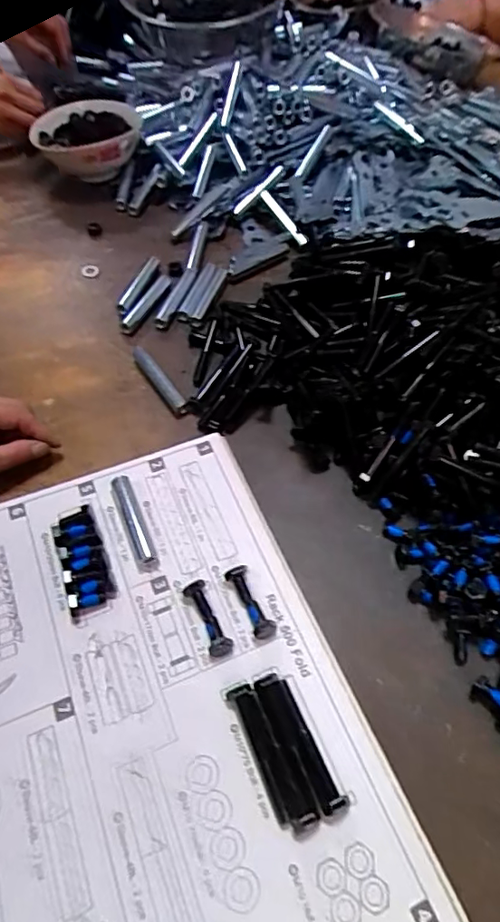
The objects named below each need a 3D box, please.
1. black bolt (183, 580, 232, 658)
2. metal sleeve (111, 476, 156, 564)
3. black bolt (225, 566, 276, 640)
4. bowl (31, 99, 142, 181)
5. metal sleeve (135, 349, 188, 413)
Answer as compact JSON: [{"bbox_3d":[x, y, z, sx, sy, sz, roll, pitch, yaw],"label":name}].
[{"bbox_3d":[-0.030,0.110,0.381,0.016,0.014,0.058,-19,60,-15],"label":"black bolt"},{"bbox_3d":[-0.090,0.044,0.417,0.013,0.014,0.074,-20,60,-15],"label":"metal sleeve"},{"bbox_3d":[0.000,0.099,0.384,0.015,0.015,0.055,-20,60,-15],"label":"black bolt"},{"bbox_3d":[-0.204,-0.406,0.688,0.133,0.049,0.132,-7,58,-7],"label":"bowl"},{"bbox_3d":[-0.092,-0.083,0.535,0.015,0.011,0.094,-28,63,-19],"label":"metal sleeve"}]

